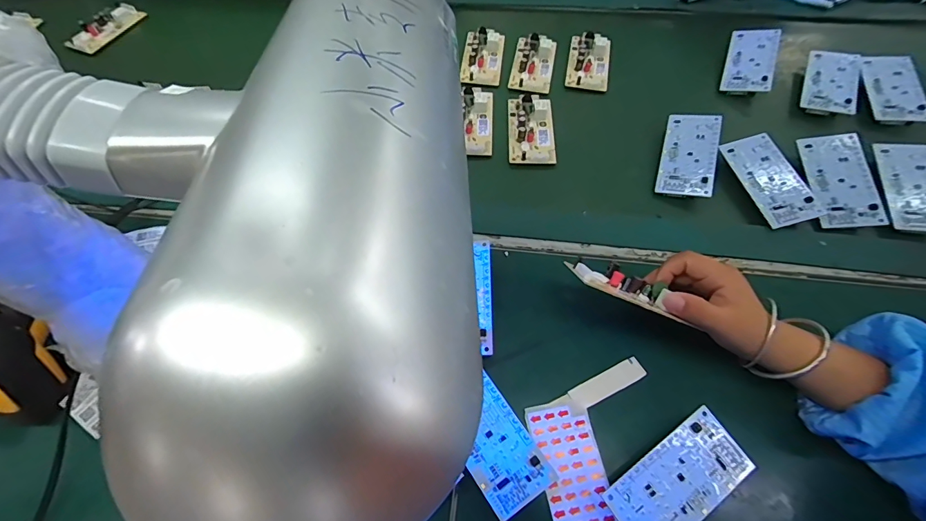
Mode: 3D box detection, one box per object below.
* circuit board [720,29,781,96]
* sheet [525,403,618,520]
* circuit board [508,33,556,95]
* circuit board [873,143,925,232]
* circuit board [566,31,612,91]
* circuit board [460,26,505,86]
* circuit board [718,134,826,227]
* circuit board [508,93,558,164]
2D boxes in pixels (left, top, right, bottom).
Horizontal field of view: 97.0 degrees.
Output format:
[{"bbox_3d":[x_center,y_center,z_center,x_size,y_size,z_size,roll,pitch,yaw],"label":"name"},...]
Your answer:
[{"bbox_3d":[0.397,-0.277,0.565,0.057,0.015,0.117,15,75,23],"label":"circuit board"},{"bbox_3d":[0.089,0.171,0.329,0.050,0.004,0.107,-10,61,-4],"label":"sheet"},{"bbox_3d":[0.099,-0.278,0.576,0.056,0.017,0.113,10,62,7],"label":"circuit board"},{"bbox_3d":[0.508,-0.085,0.460,0.064,0.010,0.122,6,65,15],"label":"circuit board"},{"bbox_3d":[0.179,-0.283,0.579,0.057,0.017,0.113,10,62,7],"label":"circuit board"},{"bbox_3d":[0.028,-0.294,0.587,0.056,0.013,0.109,4,61,4],"label":"circuit board"},{"bbox_3d":[0.347,-0.093,0.461,0.060,0.008,0.116,-16,64,4],"label":"circuit board"},{"bbox_3d":[0.087,-0.167,0.514,0.057,0.017,0.113,1,61,2],"label":"circuit board"}]

